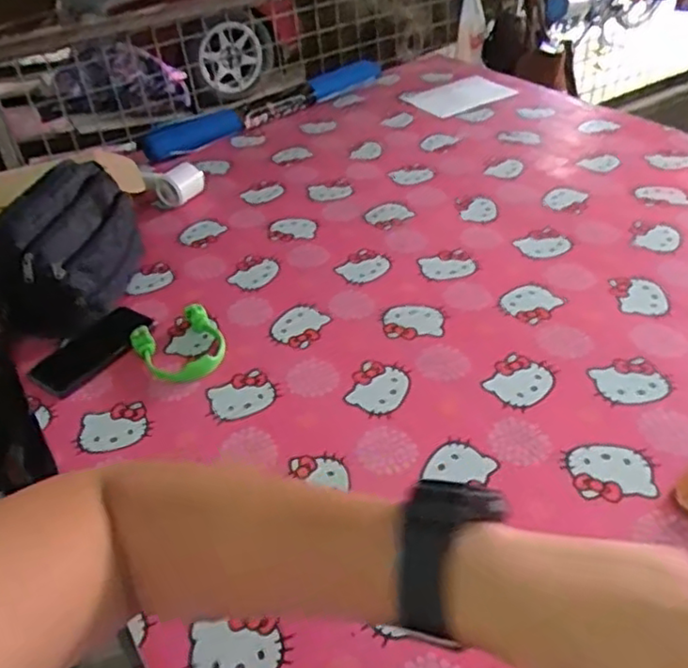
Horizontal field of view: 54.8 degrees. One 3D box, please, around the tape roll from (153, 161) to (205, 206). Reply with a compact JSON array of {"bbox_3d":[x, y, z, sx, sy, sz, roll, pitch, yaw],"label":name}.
[{"bbox_3d":[-0.291,-0.268,1.194,0.055,0.055,0.092,7,41,16],"label":"tape roll"}]

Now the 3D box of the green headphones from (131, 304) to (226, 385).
[{"bbox_3d":[-0.209,0.015,0.862,0.104,0.037,0.112,-27,44,-24],"label":"green headphones"}]

